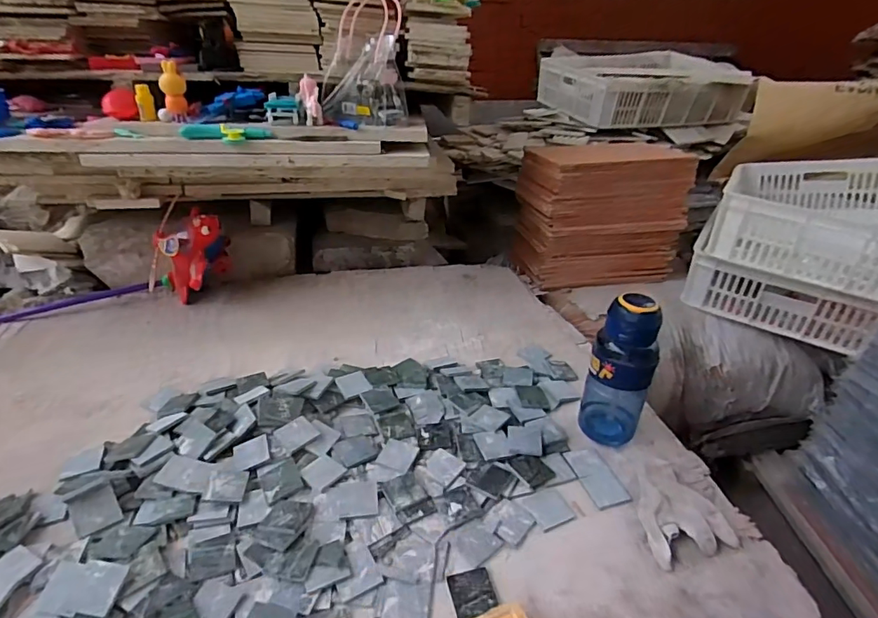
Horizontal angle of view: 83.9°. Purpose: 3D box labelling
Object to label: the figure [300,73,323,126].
[{"bbox_3d":[-0.242,-0.394,0.923,0.033,0.090,0.027,-14,7,-21],"label":"figure"}]

